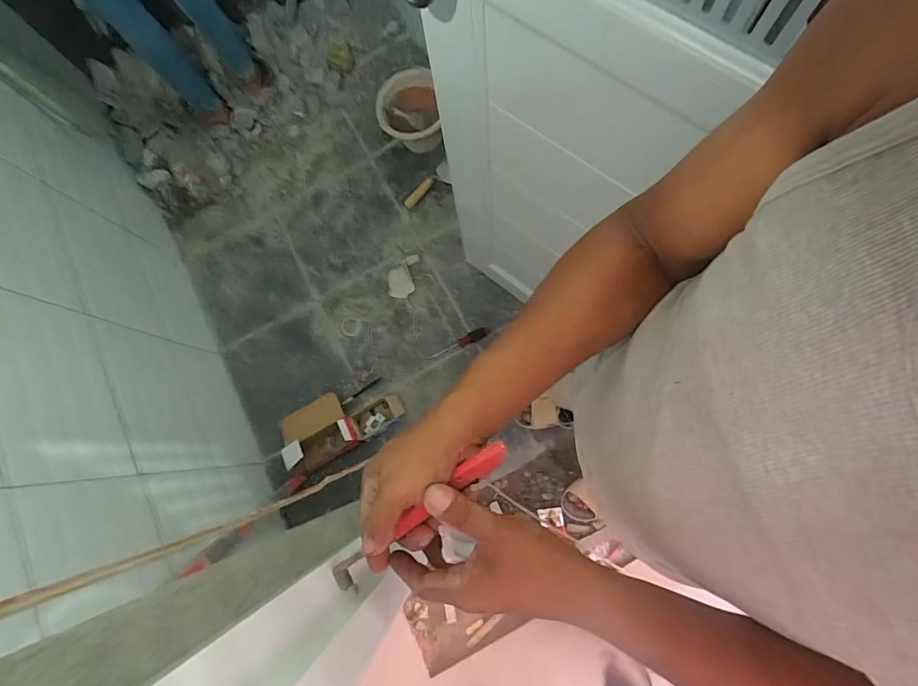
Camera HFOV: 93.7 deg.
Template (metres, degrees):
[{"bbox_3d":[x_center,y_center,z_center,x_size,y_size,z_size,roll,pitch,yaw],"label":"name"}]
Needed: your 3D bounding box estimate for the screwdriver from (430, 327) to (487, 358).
[{"bbox_3d":[-0.001,0.004,1.348,0.188,0.038,0.031,-27,77,-5],"label":"screwdriver"}]

